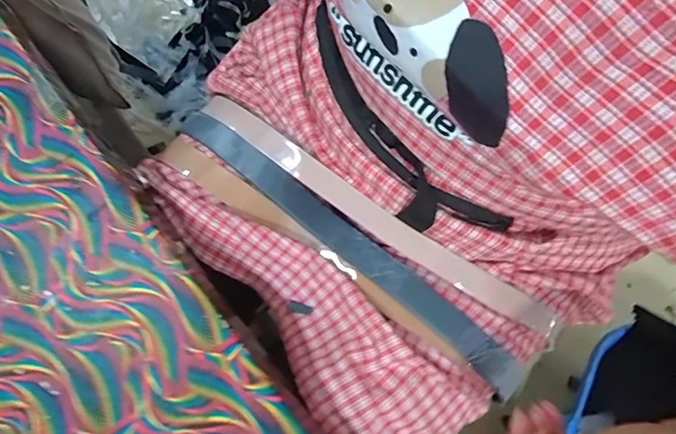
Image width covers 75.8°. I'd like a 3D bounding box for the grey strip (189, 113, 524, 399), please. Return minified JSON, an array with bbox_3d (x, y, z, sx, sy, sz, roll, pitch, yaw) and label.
[{"bbox_3d":[0.002,0.019,0.378,0.379,0.039,0.029,39,77,9],"label":"grey strip"}]

